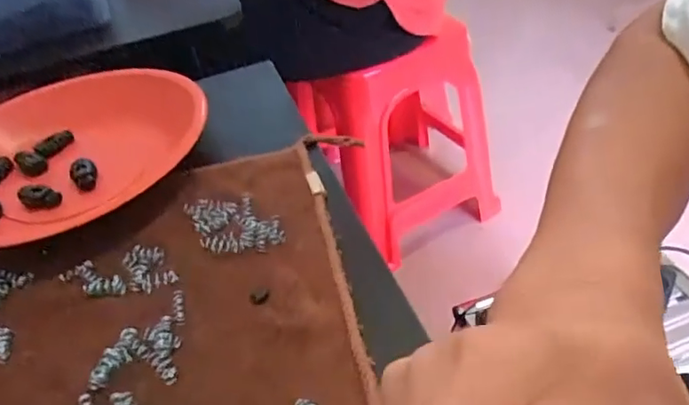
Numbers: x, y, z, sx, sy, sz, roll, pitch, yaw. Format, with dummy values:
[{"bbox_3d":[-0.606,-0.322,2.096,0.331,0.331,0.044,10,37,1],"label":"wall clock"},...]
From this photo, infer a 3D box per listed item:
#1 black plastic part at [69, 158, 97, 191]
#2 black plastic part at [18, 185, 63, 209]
[{"bbox_3d":[-0.175,-0.018,0.378,0.016,0.013,0.024,-27,44,-18],"label":"black plastic part"},{"bbox_3d":[-0.199,-0.003,0.367,0.025,0.012,0.013,-7,41,3],"label":"black plastic part"}]

